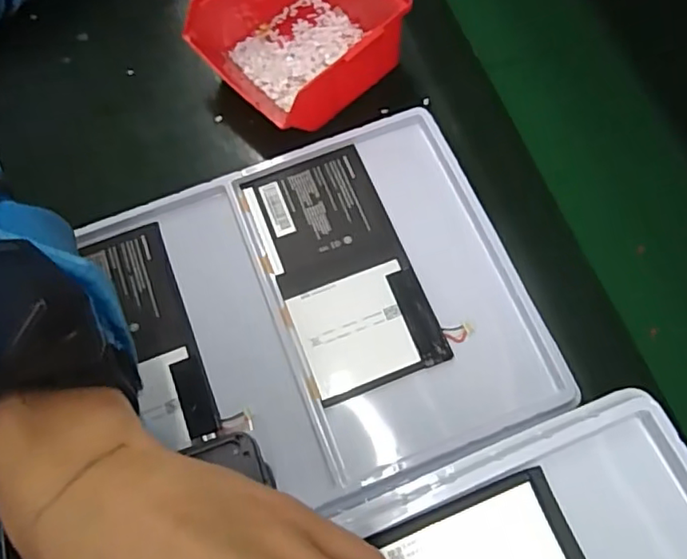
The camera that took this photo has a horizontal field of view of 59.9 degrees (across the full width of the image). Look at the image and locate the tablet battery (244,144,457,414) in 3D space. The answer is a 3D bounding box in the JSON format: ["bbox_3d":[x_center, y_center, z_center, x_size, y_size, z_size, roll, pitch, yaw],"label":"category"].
[{"bbox_3d":[-0.003,-0.008,0.419,0.091,0.008,0.172,-21,69,-6],"label":"tablet battery"}]

